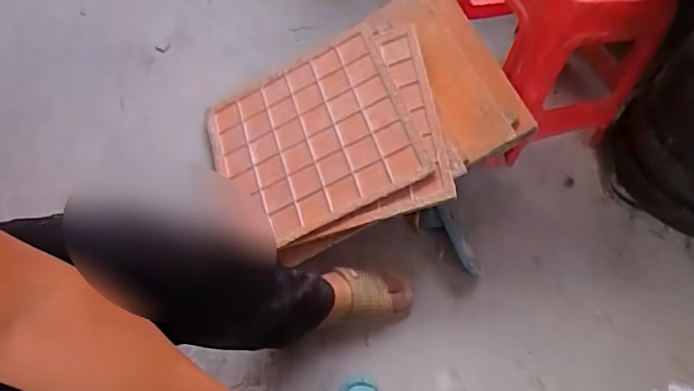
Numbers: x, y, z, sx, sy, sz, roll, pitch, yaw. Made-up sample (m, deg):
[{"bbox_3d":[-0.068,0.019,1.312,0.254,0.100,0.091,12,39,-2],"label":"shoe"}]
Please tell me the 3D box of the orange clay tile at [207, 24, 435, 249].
[{"bbox_3d":[-0.068,-0.090,0.954,0.339,0.022,0.305,-27,74,18],"label":"orange clay tile"}]

